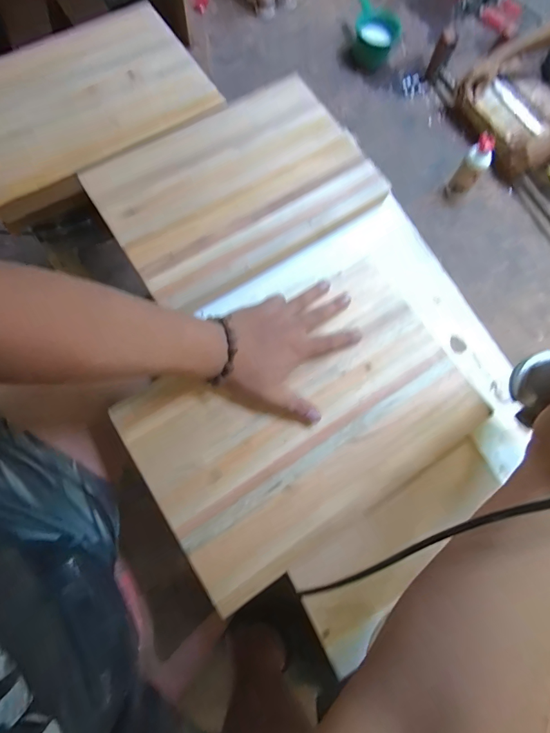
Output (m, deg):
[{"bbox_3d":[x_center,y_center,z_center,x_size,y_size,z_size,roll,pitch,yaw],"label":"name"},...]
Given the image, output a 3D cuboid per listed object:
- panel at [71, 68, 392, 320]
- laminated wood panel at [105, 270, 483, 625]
[{"bbox_3d":[-0.055,-0.263,0.546,0.383,0.041,0.263,-32,75,-12],"label":"panel"},{"bbox_3d":[0.038,0.057,0.433,0.372,0.020,0.244,-32,75,-12],"label":"laminated wood panel"}]

